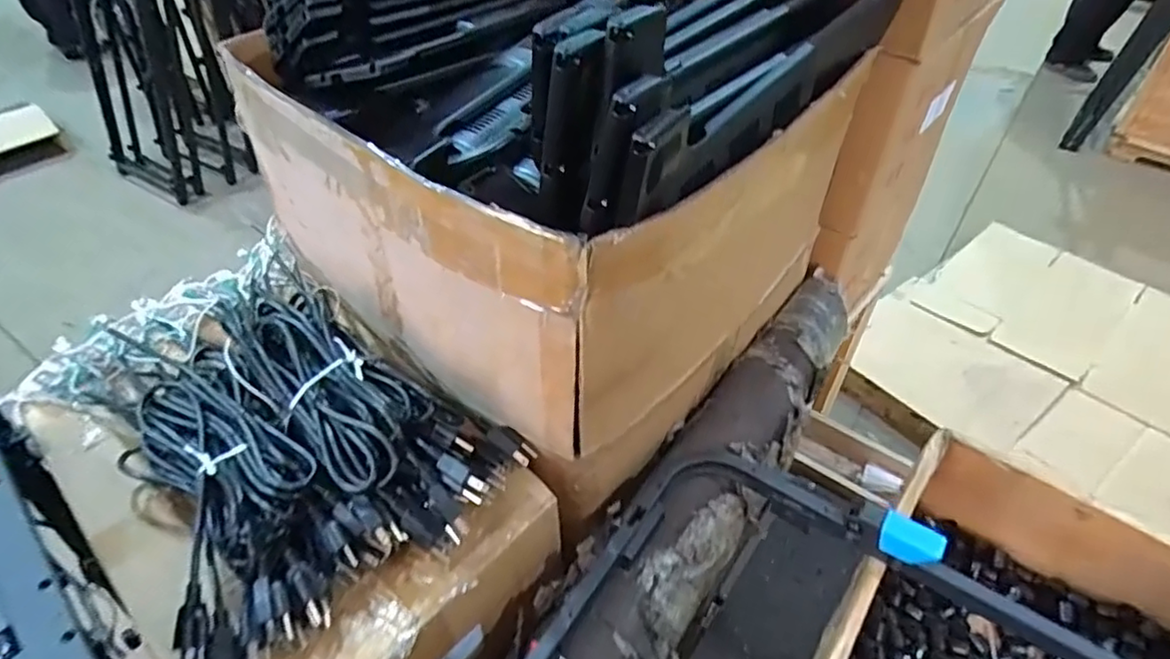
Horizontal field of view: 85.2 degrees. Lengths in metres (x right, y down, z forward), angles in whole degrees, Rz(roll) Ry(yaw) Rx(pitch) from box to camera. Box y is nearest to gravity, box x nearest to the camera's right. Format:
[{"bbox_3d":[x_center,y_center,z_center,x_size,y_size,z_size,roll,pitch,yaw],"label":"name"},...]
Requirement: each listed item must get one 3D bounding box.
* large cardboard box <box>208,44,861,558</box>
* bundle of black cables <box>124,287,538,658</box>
[{"bbox_3d":[-0.042,-0.166,0.823,0.558,0.366,0.531,31,54,28],"label":"large cardboard box"},{"bbox_3d":[-0.289,0.100,0.628,0.315,0.096,0.374,-35,54,-28],"label":"bundle of black cables"}]

